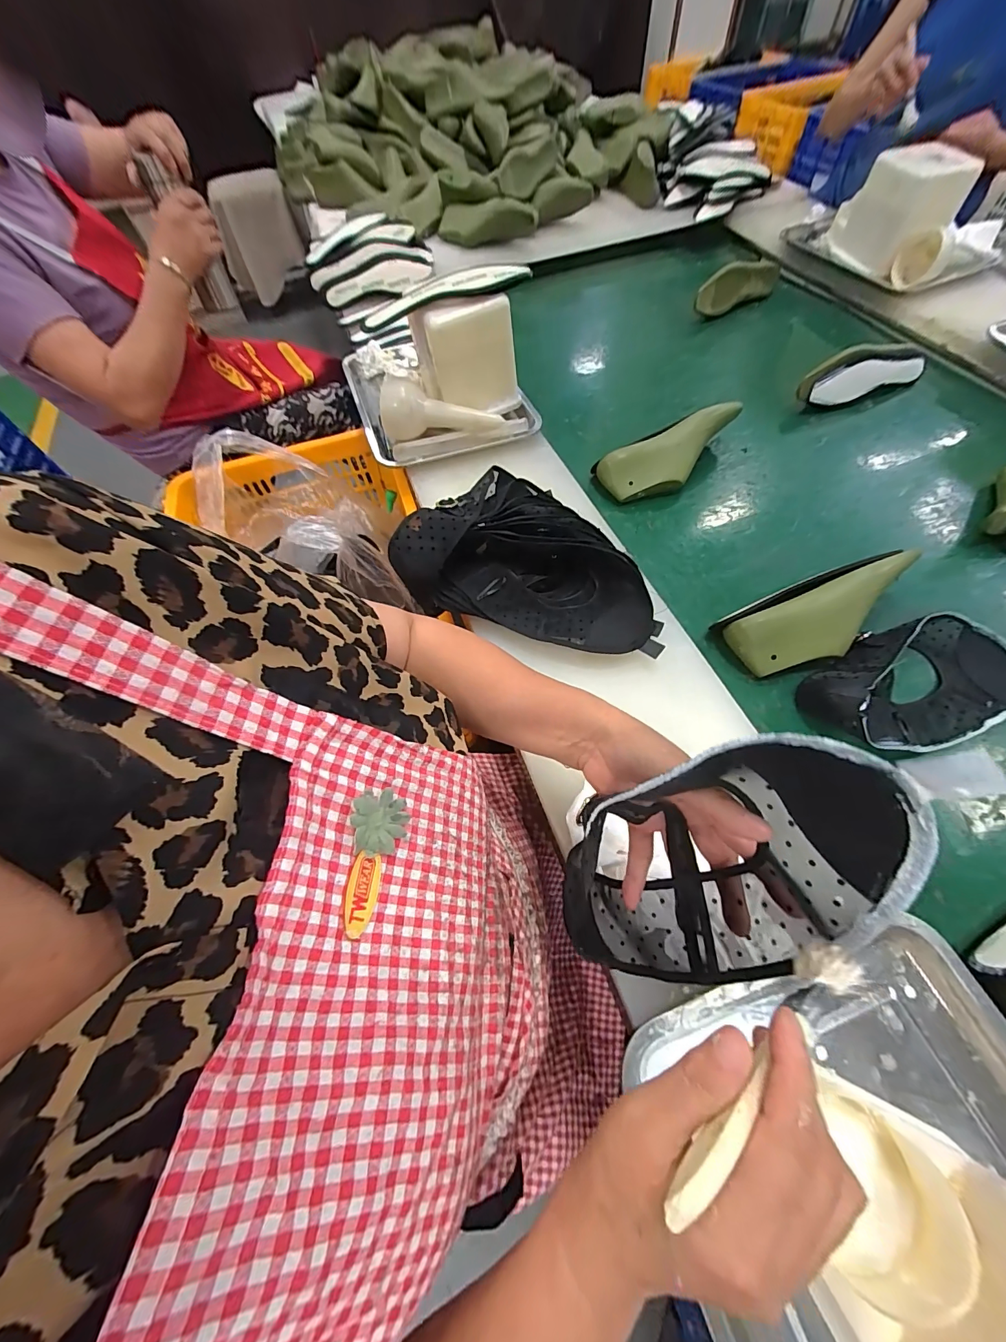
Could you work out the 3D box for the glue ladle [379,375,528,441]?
[{"bbox_3d":[-0.086,-0.431,0.714,0.238,0.077,0.078,10,62,10],"label":"glue ladle"}]

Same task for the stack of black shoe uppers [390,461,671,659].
[{"bbox_3d":[0.050,-0.161,0.544,0.328,0.081,0.237,14,63,12],"label":"stack of black shoe uppers"}]

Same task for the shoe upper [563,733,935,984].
[{"bbox_3d":[0.119,0.132,0.268,0.075,0.266,0.125,-20,58,-35],"label":"shoe upper"}]

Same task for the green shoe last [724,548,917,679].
[{"bbox_3d":[0.406,-0.062,0.535,0.233,0.073,0.076,-17,61,-5],"label":"green shoe last"}]

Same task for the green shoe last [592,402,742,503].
[{"bbox_3d":[0.290,-0.360,0.715,0.261,0.084,0.094,-16,61,-4],"label":"green shoe last"}]

